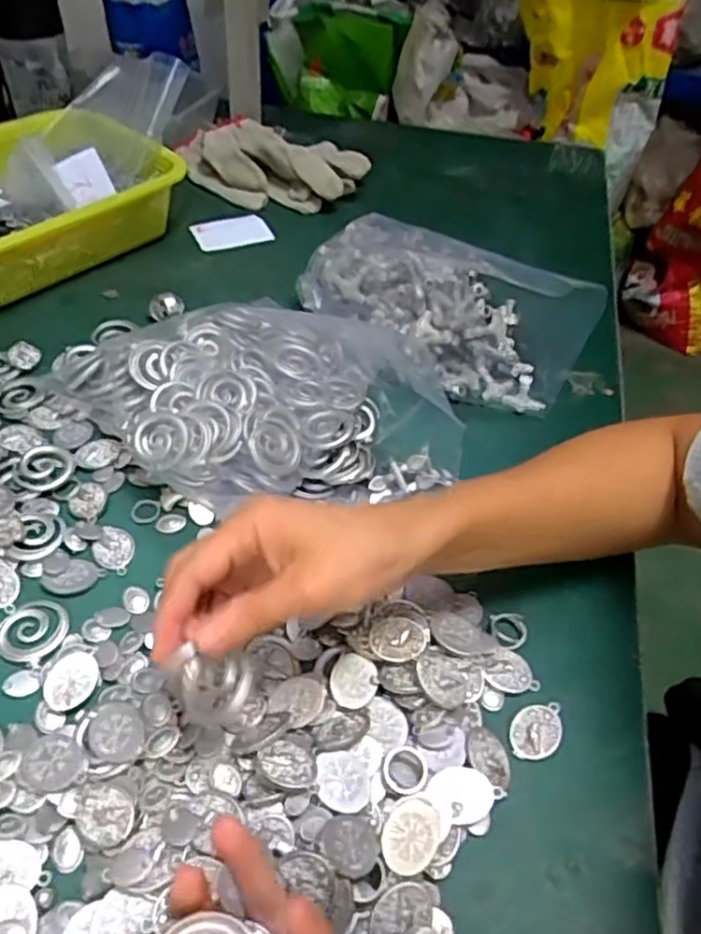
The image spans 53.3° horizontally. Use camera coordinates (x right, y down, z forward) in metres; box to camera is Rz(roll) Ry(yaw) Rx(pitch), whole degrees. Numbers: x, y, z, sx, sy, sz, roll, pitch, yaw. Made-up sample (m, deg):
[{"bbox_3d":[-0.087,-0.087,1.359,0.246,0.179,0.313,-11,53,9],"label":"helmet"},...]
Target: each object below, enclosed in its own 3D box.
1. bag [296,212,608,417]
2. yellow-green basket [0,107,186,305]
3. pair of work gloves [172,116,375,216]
[{"bbox_3d":[0.070,-0.143,0.587,0.250,0.067,0.151,34,53,24],"label":"bag"},{"bbox_3d":[-0.299,-0.238,0.634,0.178,0.082,0.261,33,52,22],"label":"yellow-green basket"},{"bbox_3d":[-0.100,-0.343,0.778,0.221,0.045,0.120,33,52,23],"label":"pair of work gloves"}]

